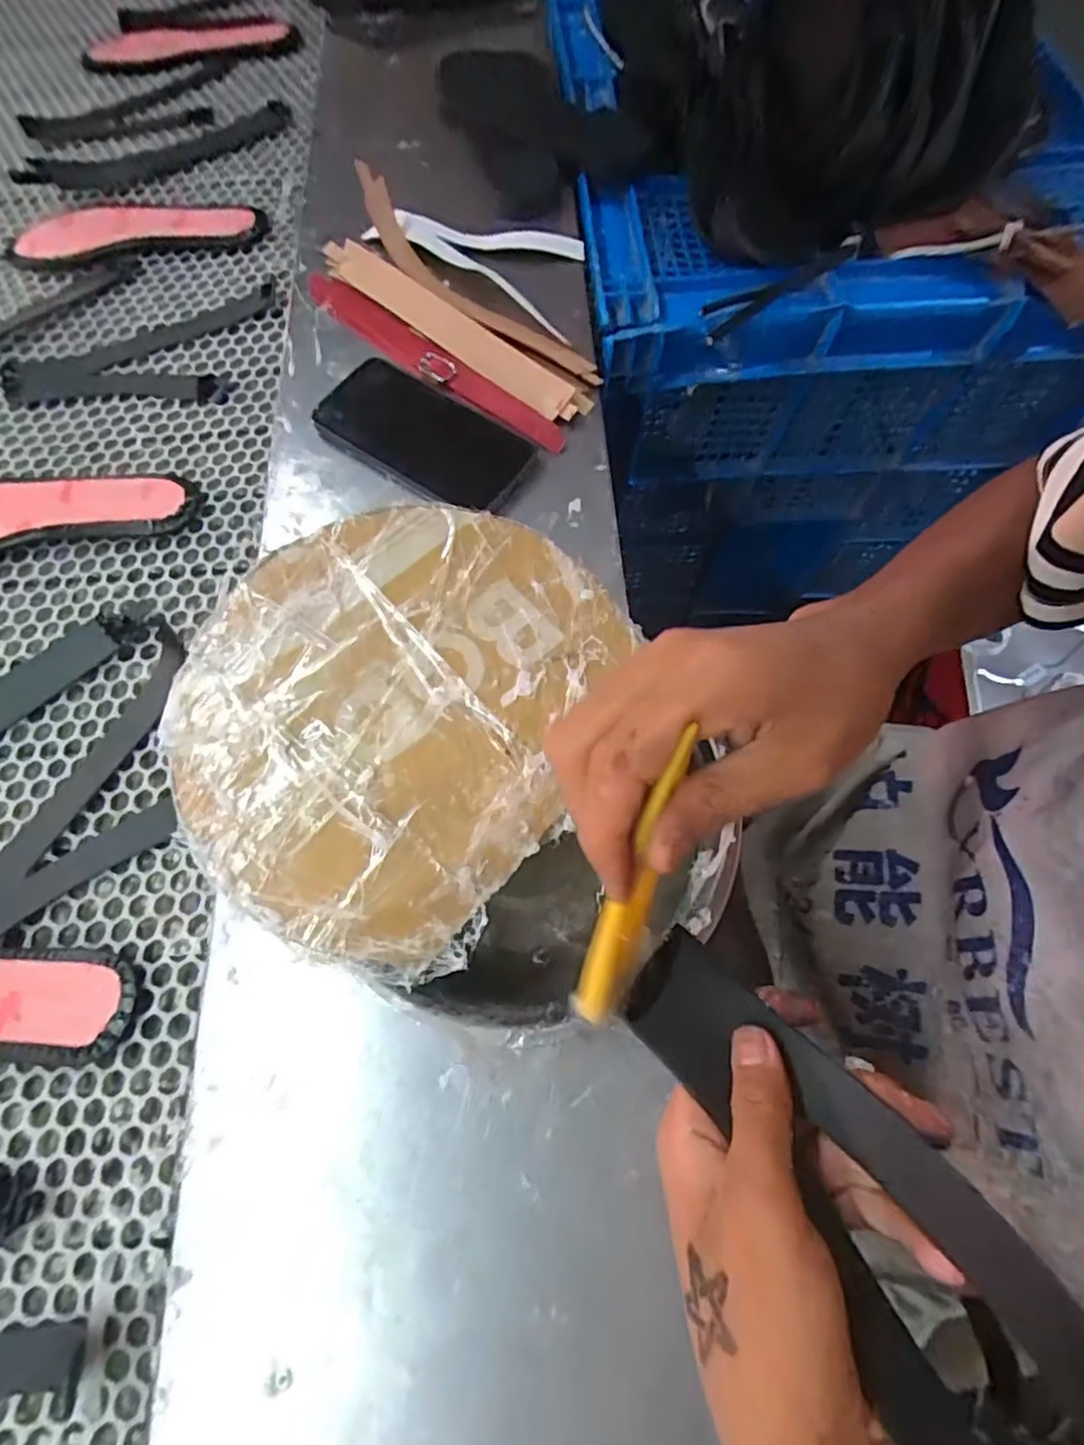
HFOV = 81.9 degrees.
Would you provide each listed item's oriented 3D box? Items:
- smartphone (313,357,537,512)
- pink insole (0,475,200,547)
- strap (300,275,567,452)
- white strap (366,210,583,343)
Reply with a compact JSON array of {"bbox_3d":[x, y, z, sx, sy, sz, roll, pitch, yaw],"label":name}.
[{"bbox_3d":[-0.084,-0.204,0.443,0.146,0.015,0.080,31,72,12],"label":"smartphone"},{"bbox_3d":[-0.376,-0.154,0.458,0.235,0.018,0.076,-12,69,-4],"label":"pink insole"},{"bbox_3d":[-0.088,-0.277,0.472,0.259,0.009,0.030,40,74,14],"label":"strap"},{"bbox_3d":[-0.036,-0.378,0.502,0.194,0.019,0.098,32,72,12],"label":"white strap"}]

